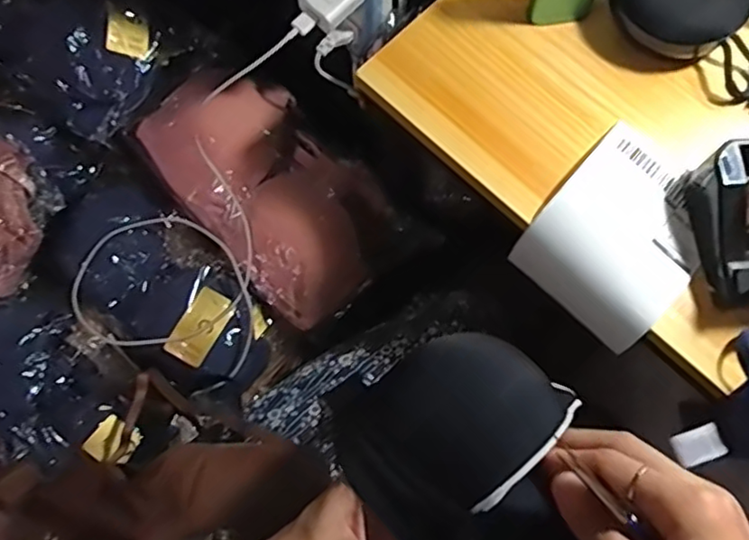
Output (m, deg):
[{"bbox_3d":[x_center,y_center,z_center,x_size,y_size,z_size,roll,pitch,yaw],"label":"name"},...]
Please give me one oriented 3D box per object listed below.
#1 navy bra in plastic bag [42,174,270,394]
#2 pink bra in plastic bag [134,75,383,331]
[{"bbox_3d":[-0.213,0.013,0.605,0.252,0.054,0.117,36,78,11],"label":"navy bra in plastic bag"},{"bbox_3d":[-0.106,-0.085,0.604,0.142,0.083,0.256,-41,77,-9],"label":"pink bra in plastic bag"}]

